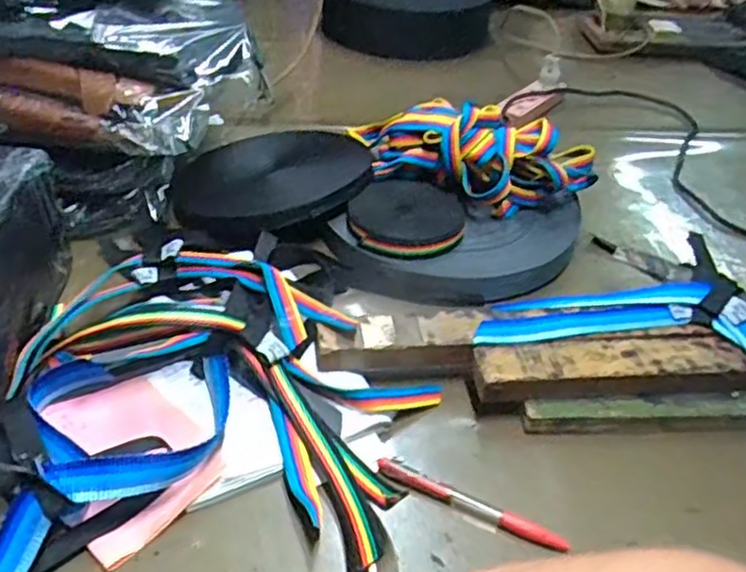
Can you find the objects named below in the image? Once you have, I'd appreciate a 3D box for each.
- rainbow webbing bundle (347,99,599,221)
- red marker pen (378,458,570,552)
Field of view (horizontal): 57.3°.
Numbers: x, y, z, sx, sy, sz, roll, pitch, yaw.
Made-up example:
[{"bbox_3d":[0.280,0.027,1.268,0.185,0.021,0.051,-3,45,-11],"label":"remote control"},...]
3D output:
[{"bbox_3d":[0.090,-0.146,0.701,0.252,0.079,0.111,27,44,25],"label":"rainbow webbing bundle"},{"bbox_3d":[0.064,0.143,0.450,0.129,0.010,0.012,19,42,18],"label":"red marker pen"}]

